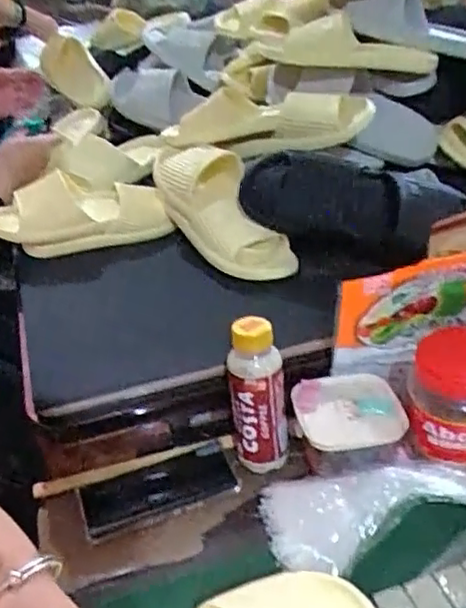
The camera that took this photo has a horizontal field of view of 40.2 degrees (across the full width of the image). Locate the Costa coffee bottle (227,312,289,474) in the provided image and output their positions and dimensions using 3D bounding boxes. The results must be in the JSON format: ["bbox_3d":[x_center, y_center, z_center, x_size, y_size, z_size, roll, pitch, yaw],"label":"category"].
[{"bbox_3d":[0.026,0.098,0.680,0.059,0.166,0.066,-3,36,1],"label":"Costa coffee bottle"}]

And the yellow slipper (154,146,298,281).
[{"bbox_3d":[-0.017,-0.133,0.885,0.106,0.084,0.283,-24,59,-25],"label":"yellow slipper"}]

